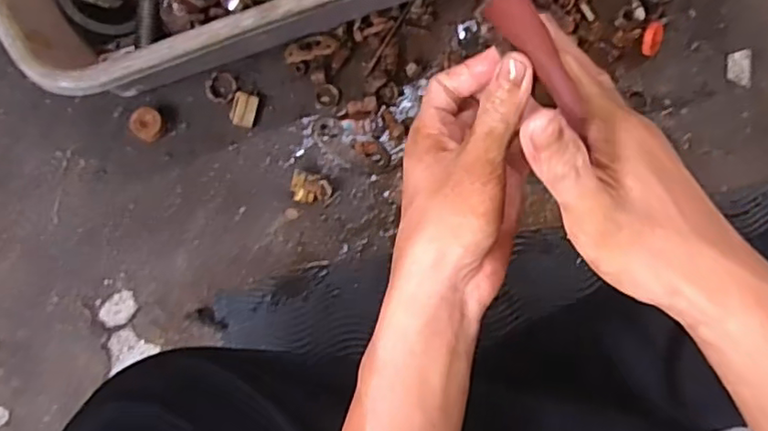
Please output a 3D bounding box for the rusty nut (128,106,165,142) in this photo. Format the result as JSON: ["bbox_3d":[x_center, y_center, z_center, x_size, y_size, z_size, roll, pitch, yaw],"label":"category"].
[{"bbox_3d":[-0.195,-0.076,0.510,0.027,0.016,0.026,0,83,-3],"label":"rusty nut"}]

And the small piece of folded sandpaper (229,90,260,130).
[{"bbox_3d":[-0.118,-0.089,0.517,0.021,0.009,0.028,13,83,-1],"label":"small piece of folded sandpaper"}]

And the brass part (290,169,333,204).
[{"bbox_3d":[-0.060,-0.023,0.514,0.033,0.014,0.026,9,83,-2],"label":"brass part"}]

